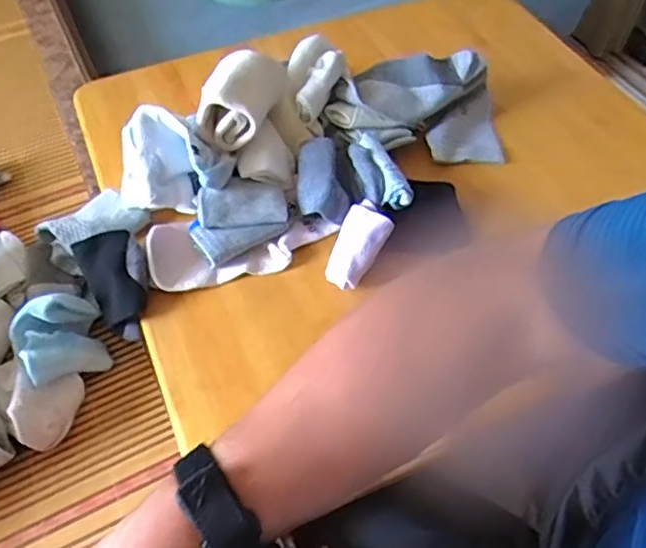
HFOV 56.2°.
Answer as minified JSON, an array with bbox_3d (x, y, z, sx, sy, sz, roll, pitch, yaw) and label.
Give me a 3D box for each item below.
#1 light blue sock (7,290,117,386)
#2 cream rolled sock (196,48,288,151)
[{"bbox_3d":[-0.223,0.058,0.520,0.070,0.060,0.062,-34,61,-22],"label":"light blue sock"},{"bbox_3d":[-0.080,-0.167,0.576,0.064,0.049,0.092,11,55,8],"label":"cream rolled sock"}]

